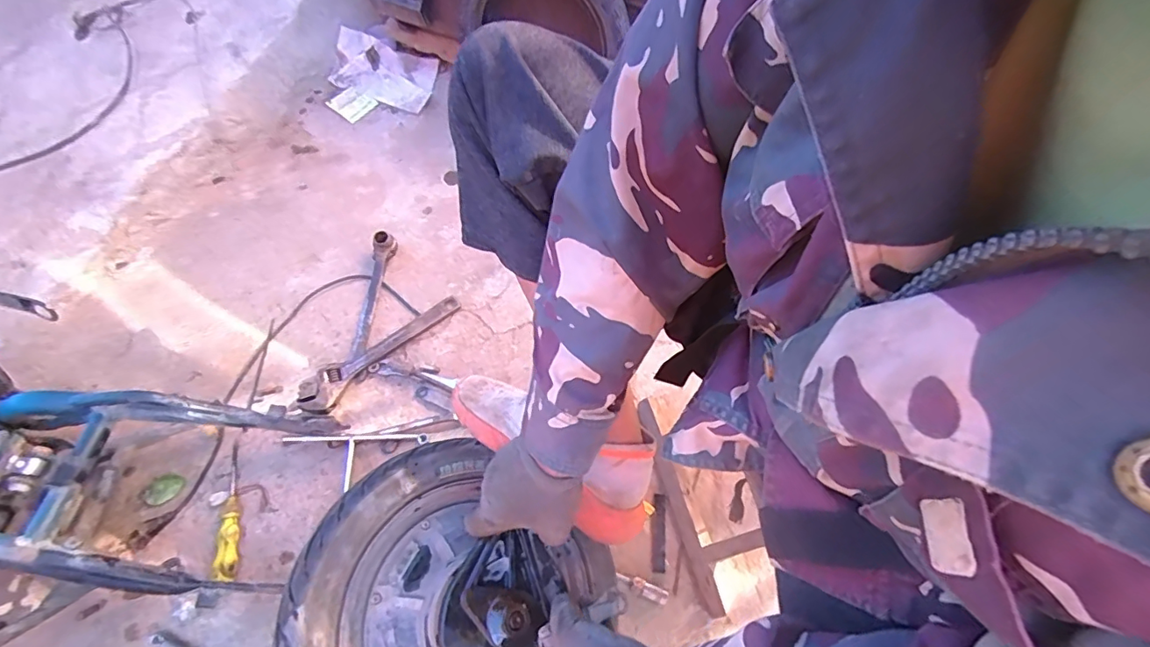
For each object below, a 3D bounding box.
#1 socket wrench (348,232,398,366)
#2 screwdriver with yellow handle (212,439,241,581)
[{"bbox_3d":[-0.348,-0.050,0.869,0.033,0.053,0.233,4,59,-1],"label":"socket wrench"},{"bbox_3d":[-0.478,0.254,0.706,0.023,0.029,0.189,-14,61,-11],"label":"screwdriver with yellow handle"}]

